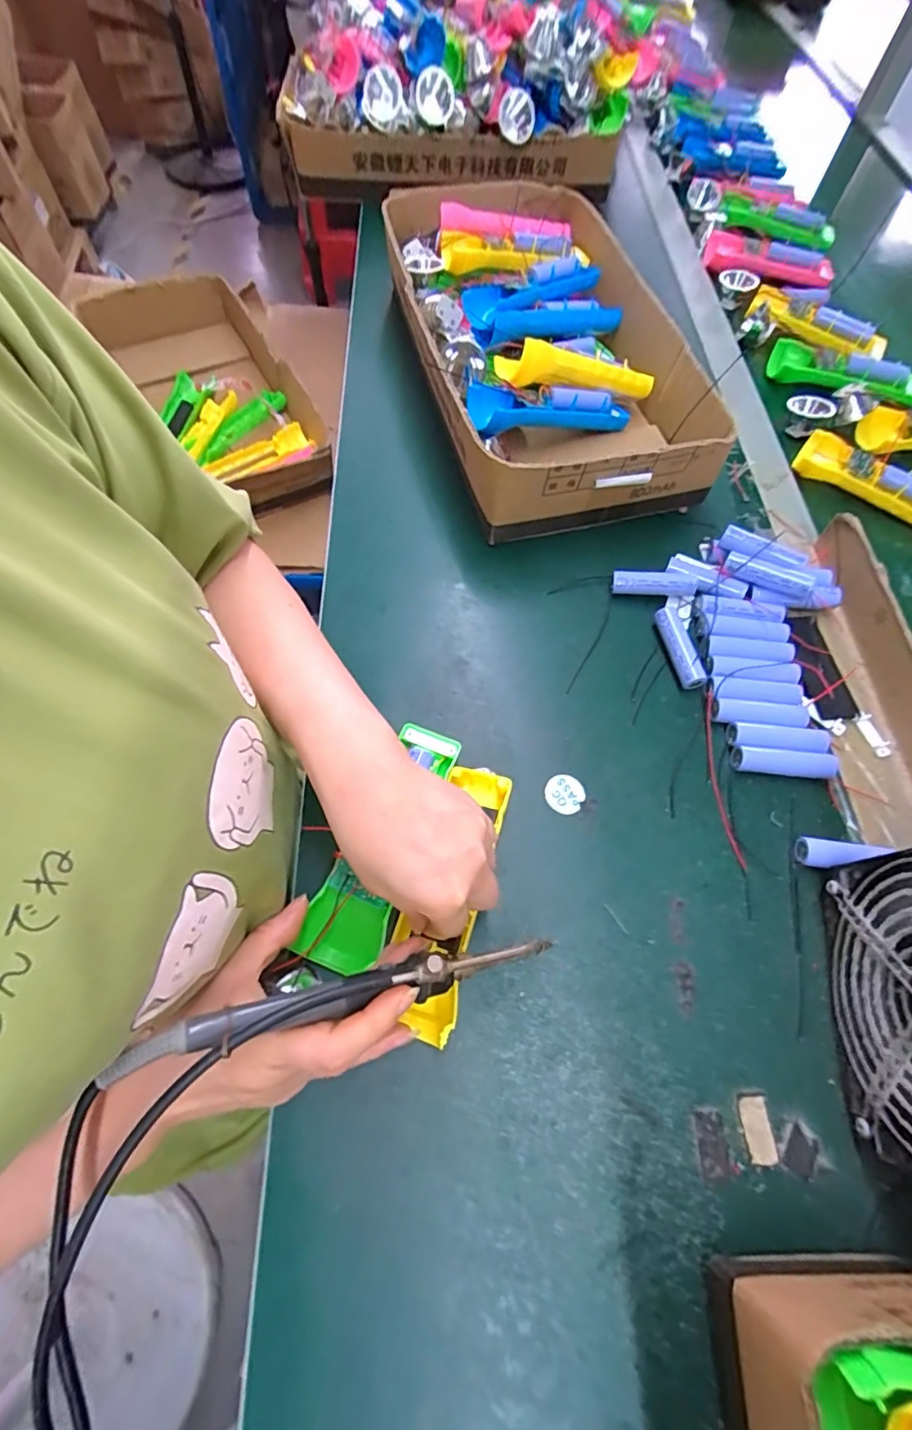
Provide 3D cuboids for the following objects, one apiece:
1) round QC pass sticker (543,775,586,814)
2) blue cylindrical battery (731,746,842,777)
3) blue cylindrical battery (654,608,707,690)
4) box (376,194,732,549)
[{"bbox_3d":[0.075,0.054,0.366,0.026,0.004,0.026,1,62,-3],"label":"round QC pass sticker"},{"bbox_3d":[0.229,0.034,0.371,0.071,0.013,0.018,6,62,0],"label":"blue cylindrical battery"},{"bbox_3d":[0.171,-0.052,0.407,0.019,0.017,0.064,-8,63,-8],"label":"blue cylindrical battery"},{"bbox_3d":[0.075,-0.362,0.519,0.224,0.091,0.425,-12,63,-9],"label":"box"}]

